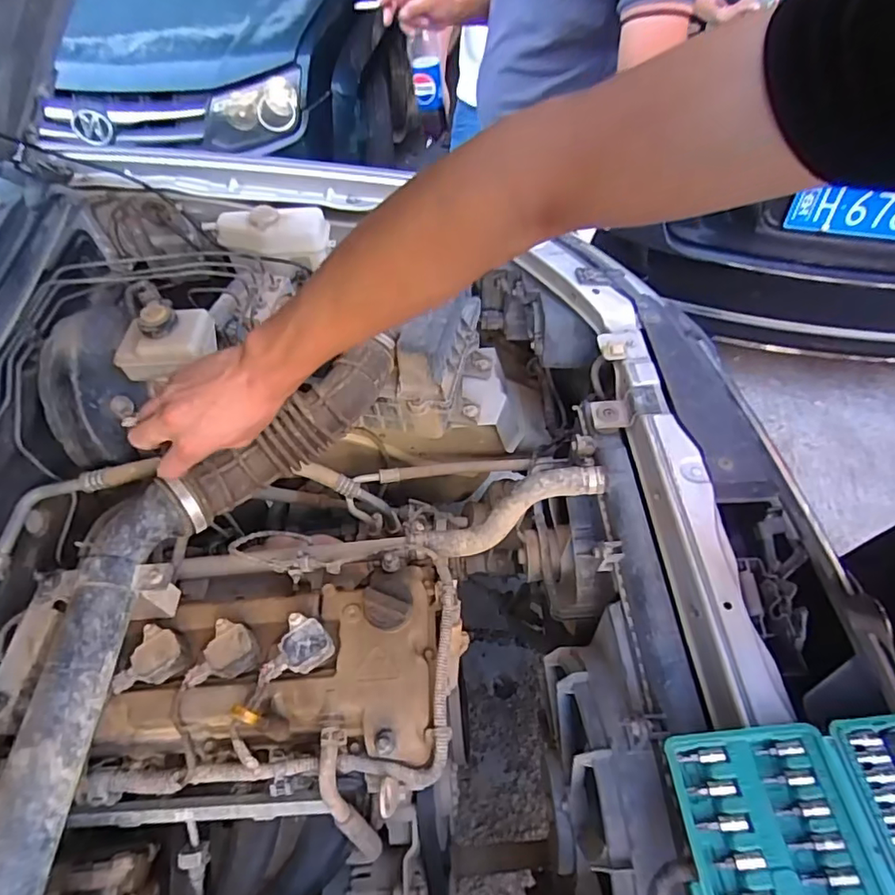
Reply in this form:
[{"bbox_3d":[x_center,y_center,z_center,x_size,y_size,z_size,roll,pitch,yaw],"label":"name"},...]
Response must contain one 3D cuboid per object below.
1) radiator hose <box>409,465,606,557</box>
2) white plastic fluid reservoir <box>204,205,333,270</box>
[{"bbox_3d":[0.071,0.082,0.668,0.254,0.069,0.041,-30,52,20],"label":"radiator hose"},{"bbox_3d":[-0.286,-0.345,0.850,0.198,0.056,0.075,-3,54,-3],"label":"white plastic fluid reservoir"}]

